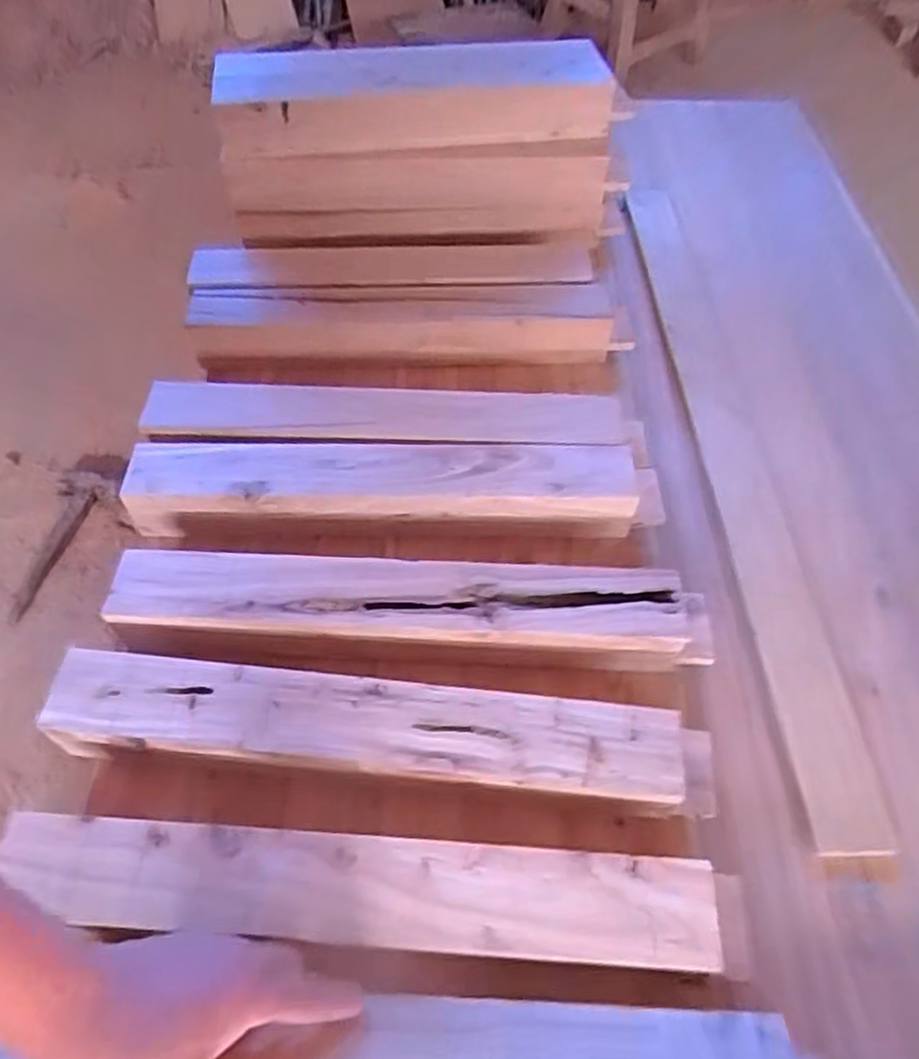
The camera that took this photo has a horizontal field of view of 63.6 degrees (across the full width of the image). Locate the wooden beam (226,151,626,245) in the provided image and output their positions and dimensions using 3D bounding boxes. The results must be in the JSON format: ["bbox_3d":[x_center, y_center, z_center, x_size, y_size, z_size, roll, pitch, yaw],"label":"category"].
[{"bbox_3d":[-0.048,-0.421,0.902,0.454,0.080,0.057,-7,55,-5],"label":"wooden beam"}]

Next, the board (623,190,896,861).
[{"bbox_3d":[0.273,-0.099,0.771,0.075,0.027,0.828,2,53,-6],"label":"board"}]

